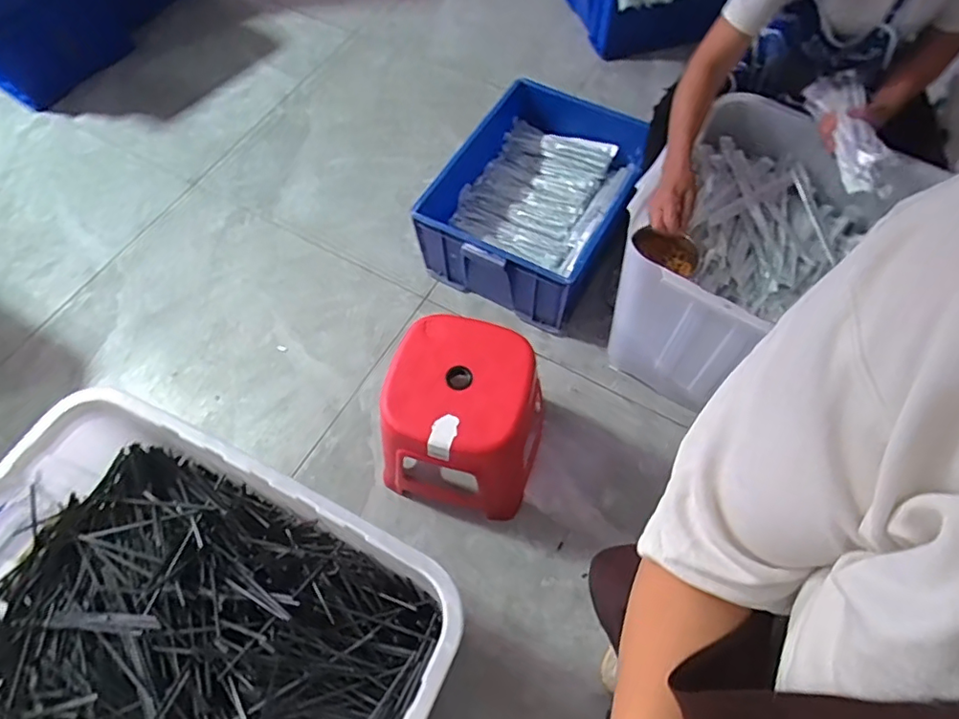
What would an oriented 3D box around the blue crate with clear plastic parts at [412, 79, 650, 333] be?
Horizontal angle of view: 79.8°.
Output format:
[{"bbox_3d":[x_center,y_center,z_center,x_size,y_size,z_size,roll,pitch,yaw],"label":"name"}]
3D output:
[{"bbox_3d":[0.135,-0.403,1.471,0.430,0.270,0.545,23,65,12],"label":"blue crate with clear plastic parts"}]

